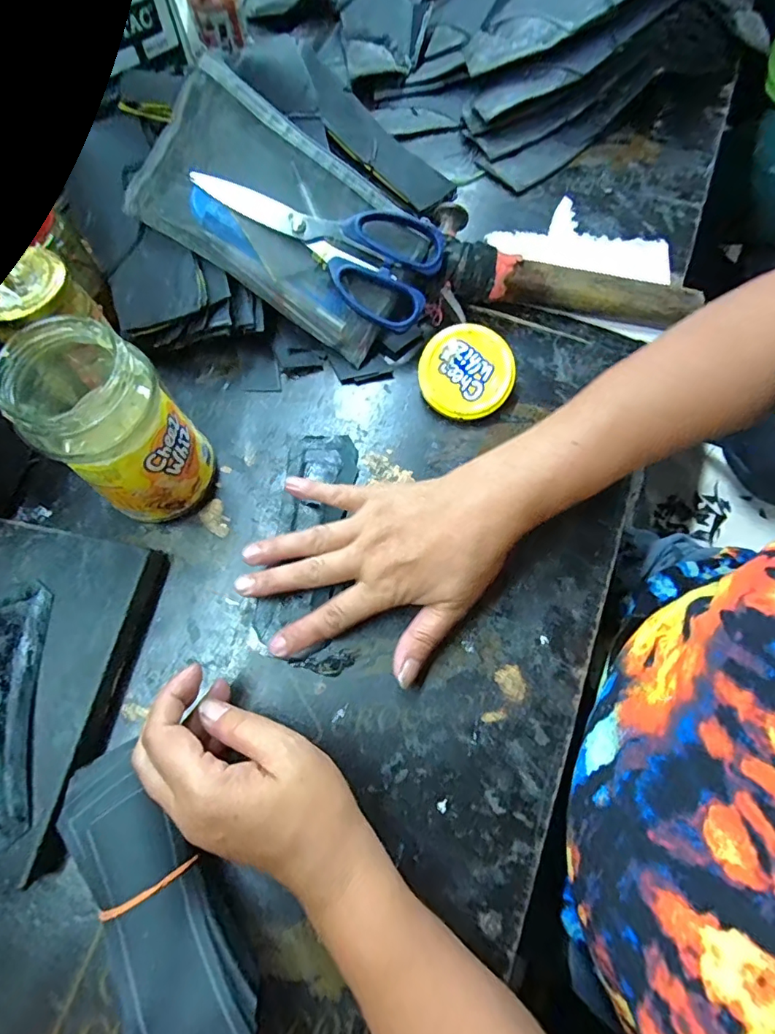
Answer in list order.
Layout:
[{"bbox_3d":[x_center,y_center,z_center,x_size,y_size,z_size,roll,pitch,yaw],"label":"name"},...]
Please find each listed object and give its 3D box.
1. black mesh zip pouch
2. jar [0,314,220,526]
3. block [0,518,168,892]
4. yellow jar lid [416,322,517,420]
[{"bbox_3d":[-0.079,-0.231,0.388,0.205,0.019,0.121,32,89,-10],"label":"black mesh zip pouch"},{"bbox_3d":[-0.166,-0.053,0.318,0.074,0.134,0.074,0,70,1],"label":"jar"},{"bbox_3d":[-0.239,0.105,0.321,0.135,0.025,0.198,7,70,4],"label":"block"},{"bbox_3d":[0.061,-0.112,0.387,0.070,0.007,0.070,0,88,4],"label":"yellow jar lid"}]

